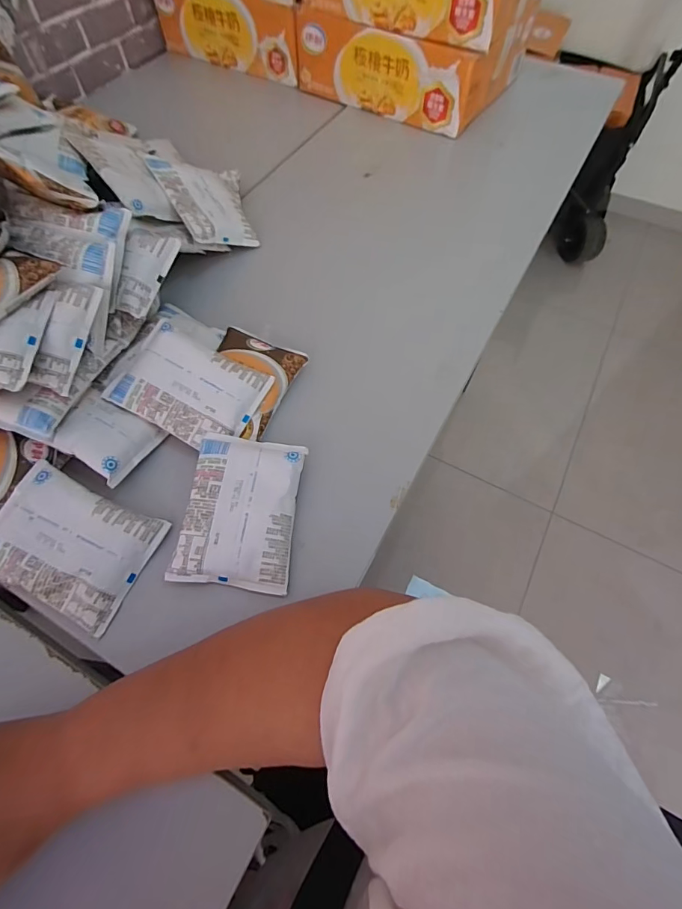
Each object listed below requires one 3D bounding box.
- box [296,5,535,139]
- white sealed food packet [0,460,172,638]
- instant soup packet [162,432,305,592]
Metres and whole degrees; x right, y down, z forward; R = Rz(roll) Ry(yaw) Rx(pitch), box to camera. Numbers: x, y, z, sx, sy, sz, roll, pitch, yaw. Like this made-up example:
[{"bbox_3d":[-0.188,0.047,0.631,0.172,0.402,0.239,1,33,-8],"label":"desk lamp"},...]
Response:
[{"bbox_3d":[0.126,-0.683,0.718,0.304,0.102,0.259,34,67,16],"label":"box"},{"bbox_3d":[-0.228,0.074,0.353,0.125,0.029,0.095,22,64,10],"label":"white sealed food packet"},{"bbox_3d":[-0.086,0.047,0.369,0.093,0.021,0.129,6,62,2],"label":"instant soup packet"}]

